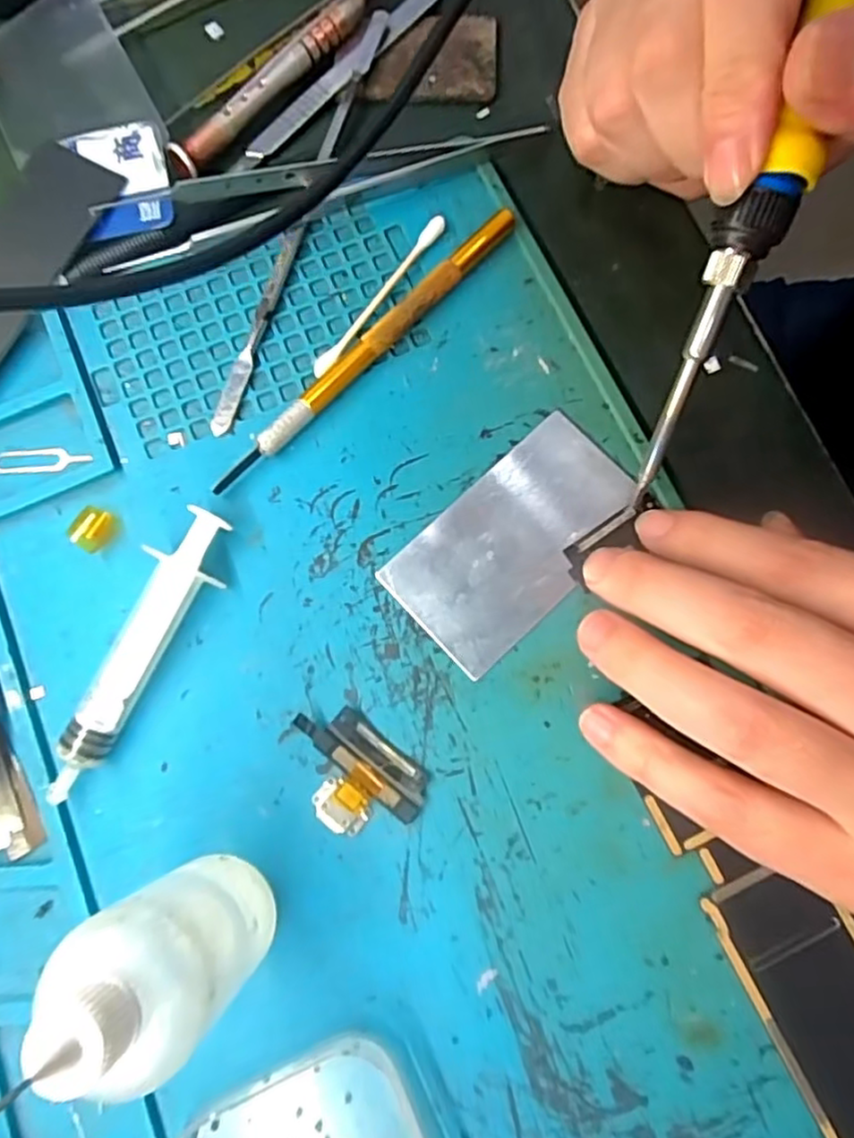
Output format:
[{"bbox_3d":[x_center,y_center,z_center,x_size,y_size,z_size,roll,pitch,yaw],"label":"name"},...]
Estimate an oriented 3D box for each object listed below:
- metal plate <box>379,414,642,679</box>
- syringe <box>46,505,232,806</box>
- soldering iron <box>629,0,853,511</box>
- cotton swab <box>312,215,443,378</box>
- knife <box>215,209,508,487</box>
[{"bbox_3d":[0.028,-0.010,0.211,0.079,0.004,0.045,-42,81,-7],"label":"metal plate"},{"bbox_3d":[-0.087,0.024,0.201,0.020,0.015,0.091,27,80,6],"label":"syringe"},{"bbox_3d":[0.089,-0.109,0.167,0.016,0.015,0.201,19,111,4],"label":"soldering iron"},{"bbox_3d":[-0.016,-0.093,0.227,0.006,0.004,0.070,36,81,7],"label":"cotton swab"},{"bbox_3d":[-0.019,-0.073,0.223,0.132,0.008,0.009,-44,81,-8],"label":"knife"}]

